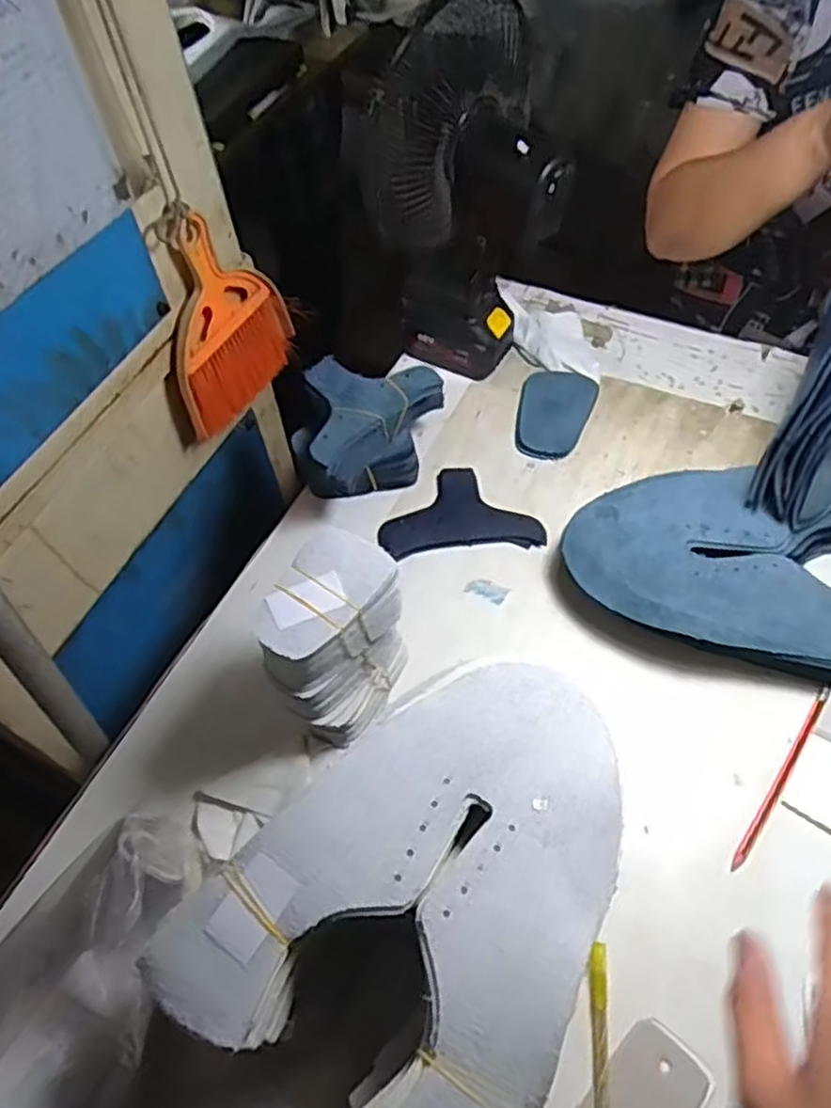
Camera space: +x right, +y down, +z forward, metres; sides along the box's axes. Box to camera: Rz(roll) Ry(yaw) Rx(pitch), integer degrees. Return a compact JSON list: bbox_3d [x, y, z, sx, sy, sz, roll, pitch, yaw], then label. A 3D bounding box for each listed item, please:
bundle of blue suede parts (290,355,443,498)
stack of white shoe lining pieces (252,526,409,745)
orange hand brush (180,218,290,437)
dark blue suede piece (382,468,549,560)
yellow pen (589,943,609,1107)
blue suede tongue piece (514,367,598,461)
[{"bbox_3d":[-0.053,-0.110,0.675,0.091,0.107,0.149,38,66,25],"label":"bundle of blue suede parts"},{"bbox_3d":[-0.055,0.070,0.530,0.068,0.156,0.105,20,60,17],"label":"stack of white shoe lining pieces"},{"bbox_3d":[-0.182,-0.220,0.701,0.026,0.180,0.157,21,60,17],"label":"orange hand brush"},{"bbox_3d":[0.040,-0.040,0.686,0.145,0.004,0.094,-6,56,0],"label":"dark blue suede piece"},{"bbox_3d":[0.110,0.332,0.432,0.011,0.009,0.178,4,56,7],"label":"yellow pen"},{"bbox_3d":[0.137,-0.143,0.738,0.074,0.018,0.111,18,59,15],"label":"blue suede tongue piece"}]

